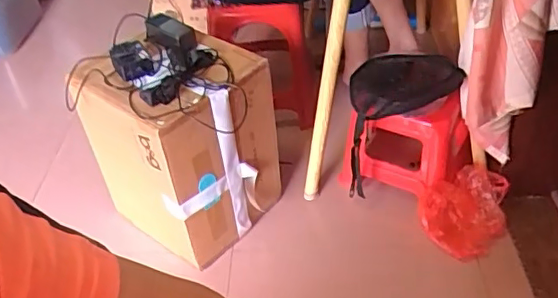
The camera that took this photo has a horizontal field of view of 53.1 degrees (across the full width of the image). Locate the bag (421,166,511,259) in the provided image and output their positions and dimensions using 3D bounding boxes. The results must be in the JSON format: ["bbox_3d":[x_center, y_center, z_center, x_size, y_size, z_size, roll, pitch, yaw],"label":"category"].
[{"bbox_3d":[0.451,0.147,1.370,0.198,0.152,0.198,11,43,20],"label":"bag"}]

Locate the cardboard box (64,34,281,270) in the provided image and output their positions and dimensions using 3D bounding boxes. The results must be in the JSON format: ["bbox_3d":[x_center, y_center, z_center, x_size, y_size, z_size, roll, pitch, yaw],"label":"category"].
[{"bbox_3d":[-0.229,-0.034,1.382,0.392,0.412,0.345,23,48,30],"label":"cardboard box"}]

